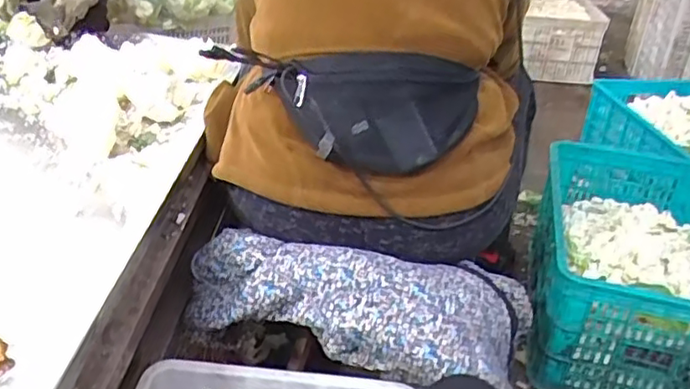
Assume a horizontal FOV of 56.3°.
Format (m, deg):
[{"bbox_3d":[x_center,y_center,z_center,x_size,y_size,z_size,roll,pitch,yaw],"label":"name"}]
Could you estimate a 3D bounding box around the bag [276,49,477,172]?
[{"bbox_3d":[0.046,-0.109,0.790,0.242,0.129,0.104,0,31,-7],"label":"bag"}]

